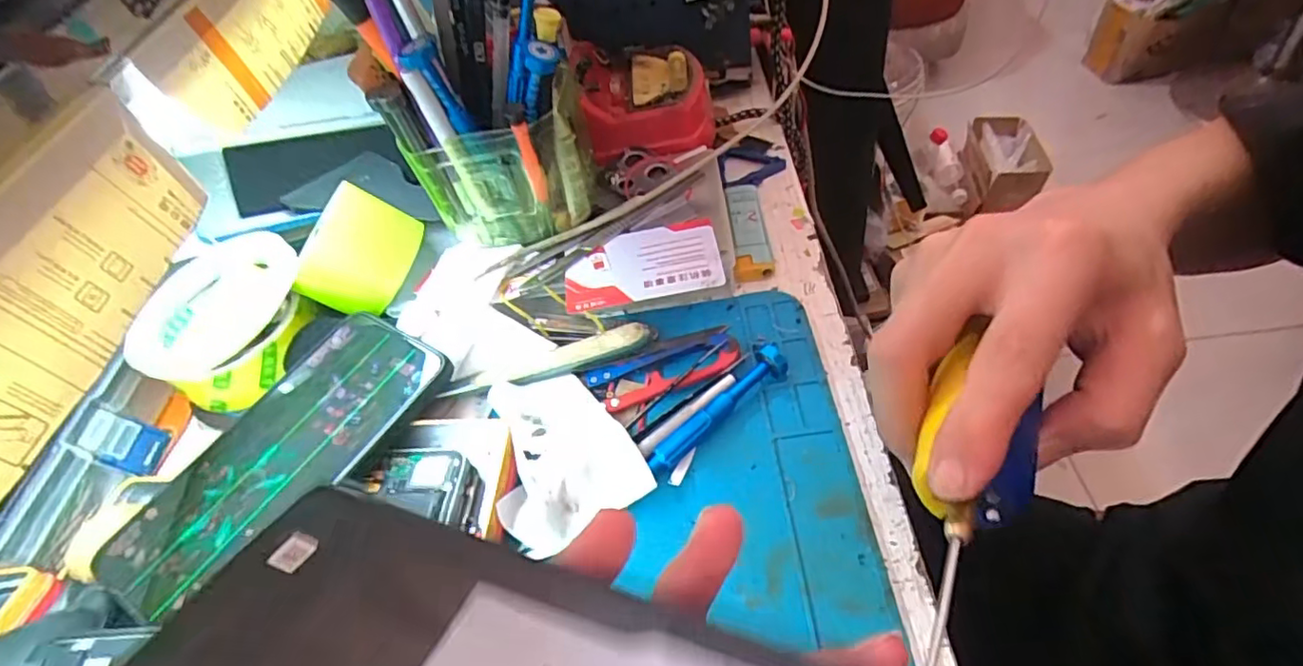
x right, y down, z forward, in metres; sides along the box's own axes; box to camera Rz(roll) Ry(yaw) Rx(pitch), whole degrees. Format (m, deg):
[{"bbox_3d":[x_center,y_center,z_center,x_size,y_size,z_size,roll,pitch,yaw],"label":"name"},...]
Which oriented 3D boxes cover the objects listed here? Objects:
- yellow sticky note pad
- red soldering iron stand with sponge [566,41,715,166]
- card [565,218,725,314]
[{"bbox_3d":[-0.164,-0.045,0.347,0.007,0.051,0.068,-11,54,50],"label":"yellow sticky note pad"},{"bbox_3d":[-0.003,-0.160,0.414,0.094,0.037,0.091,-12,50,-5],"label":"red soldering iron stand with sponge"},{"bbox_3d":[-0.005,-0.038,0.338,0.083,0.004,0.053,-11,52,3],"label":"card"}]

